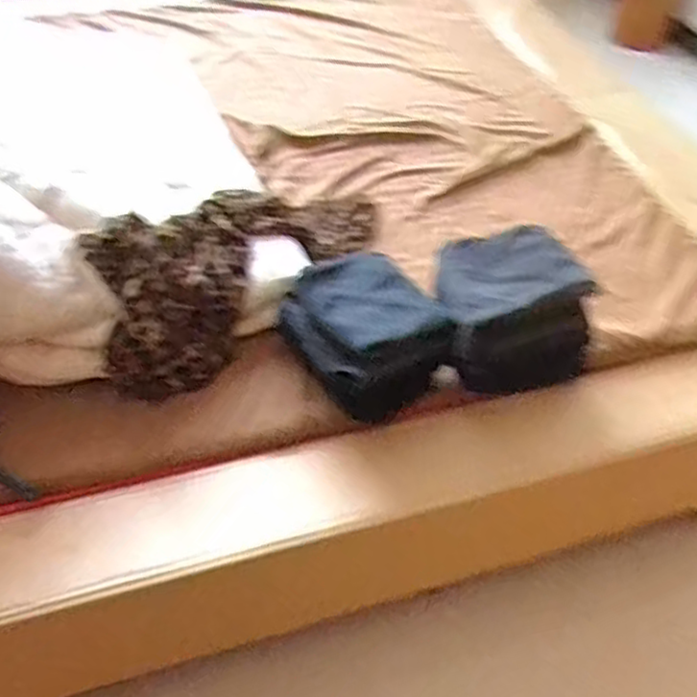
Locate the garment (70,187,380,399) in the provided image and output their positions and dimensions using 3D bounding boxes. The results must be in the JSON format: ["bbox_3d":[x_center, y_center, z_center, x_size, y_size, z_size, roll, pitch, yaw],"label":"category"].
[{"bbox_3d":[-0.200,-0.203,1.443,0.277,0.206,0.734,29,52,23],"label":"garment"}]

